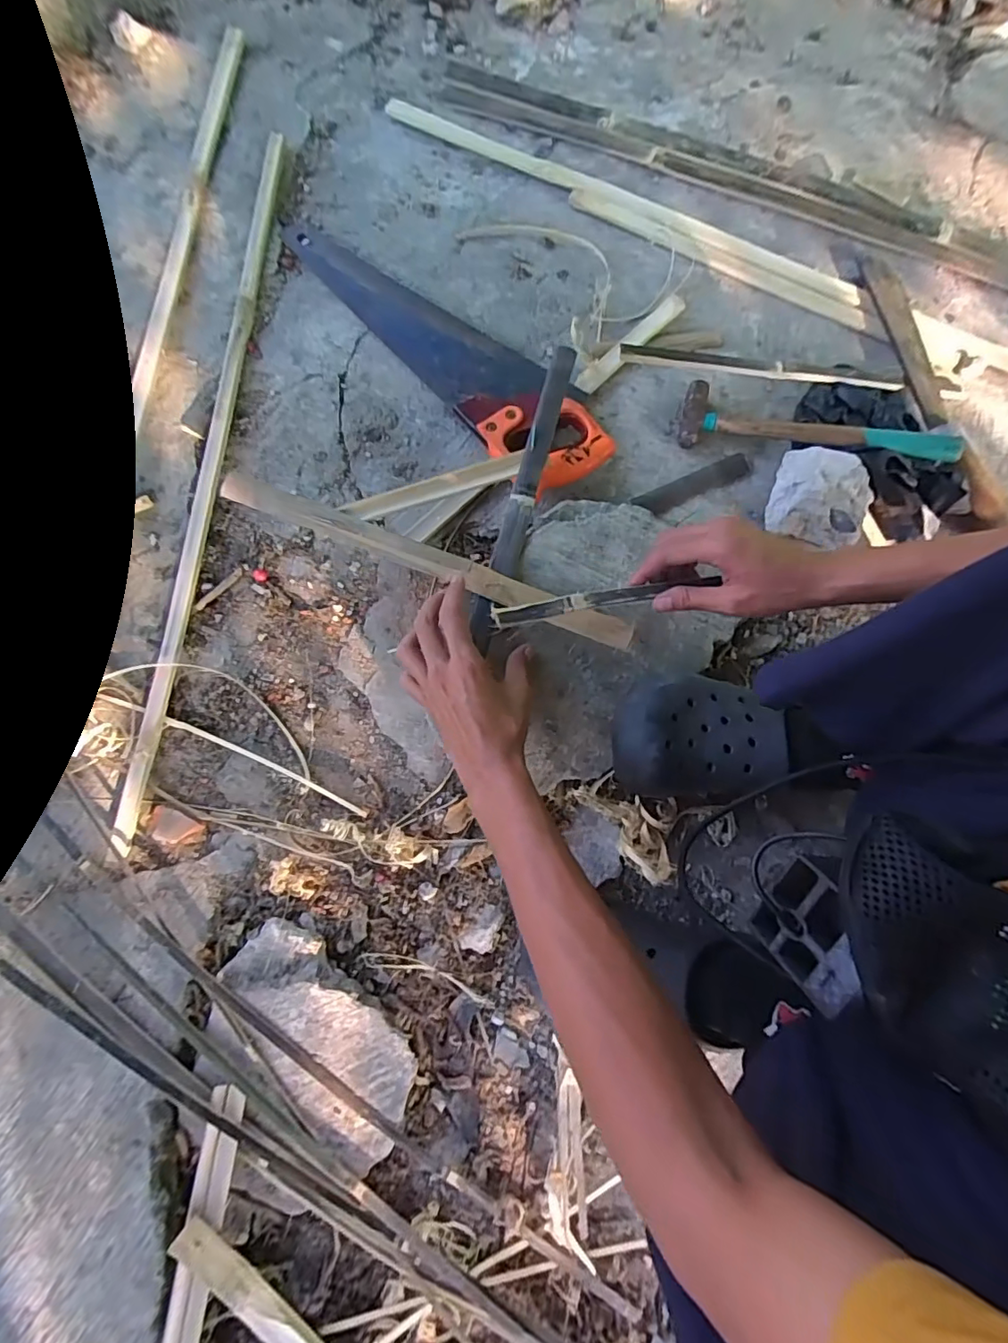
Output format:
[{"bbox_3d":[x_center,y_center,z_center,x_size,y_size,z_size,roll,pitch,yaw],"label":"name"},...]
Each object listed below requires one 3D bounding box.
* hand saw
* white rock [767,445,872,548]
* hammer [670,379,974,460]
[{"bbox_3d":[-0.071,-0.406,0.625,0.131,0.048,0.509,-38,81,-6],"label":"hand saw"},{"bbox_3d":[0.346,-0.190,0.575,0.104,0.055,0.092,15,80,3],"label":"white rock"},{"bbox_3d":[0.343,-0.277,0.585,0.284,0.023,0.077,8,86,11],"label":"hammer"}]

